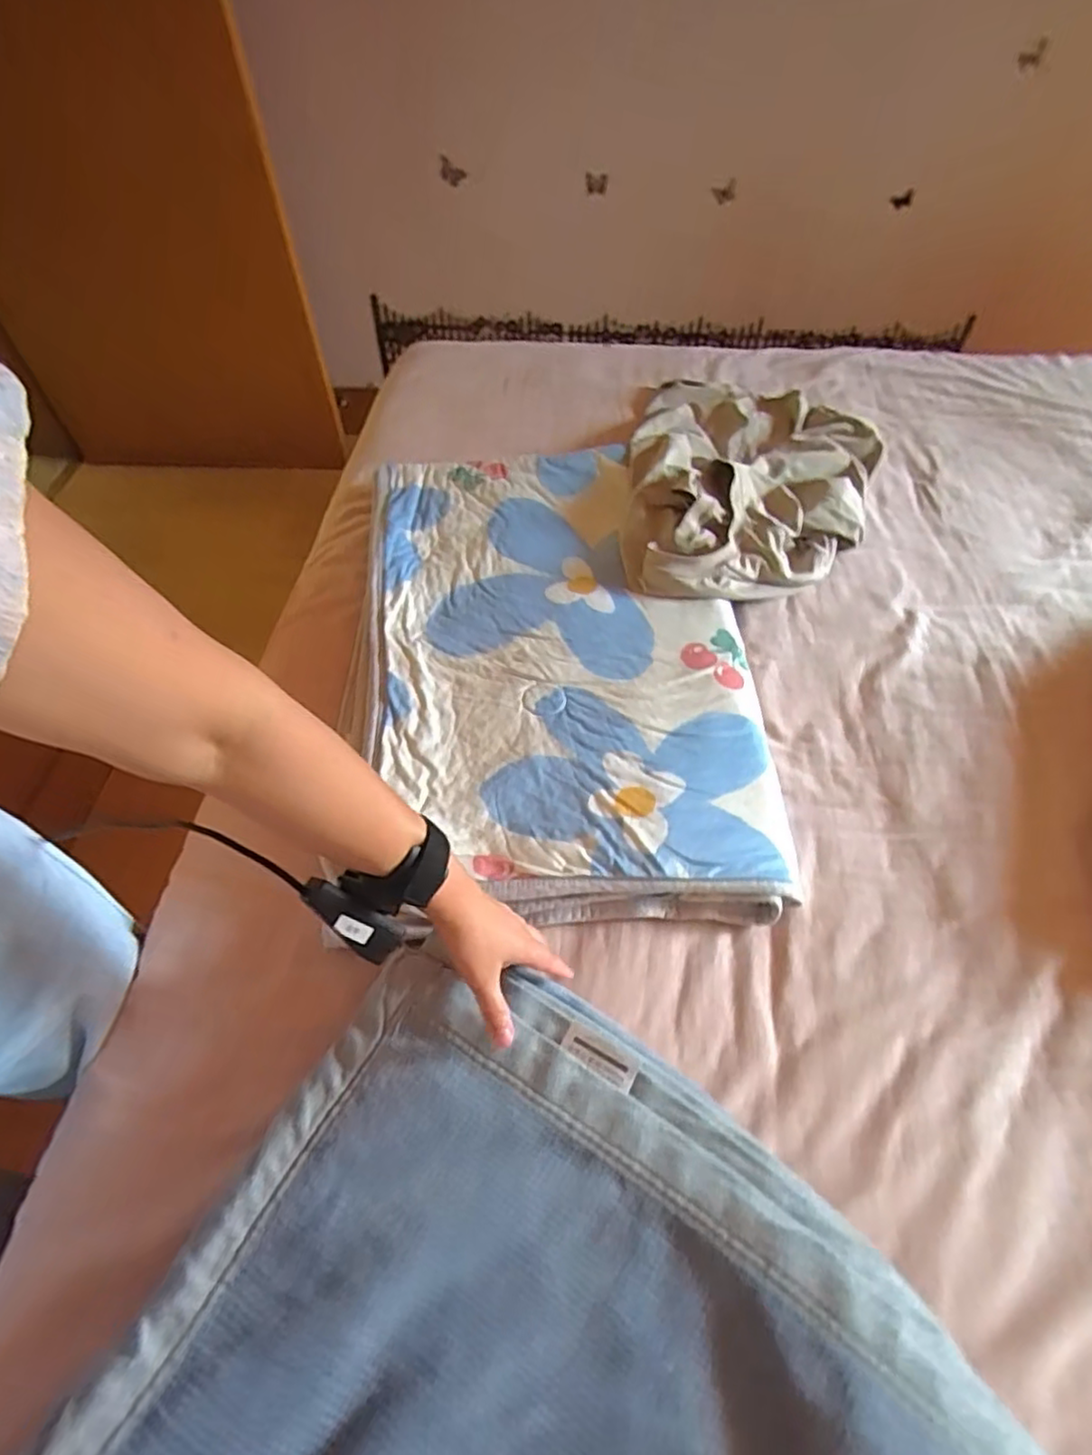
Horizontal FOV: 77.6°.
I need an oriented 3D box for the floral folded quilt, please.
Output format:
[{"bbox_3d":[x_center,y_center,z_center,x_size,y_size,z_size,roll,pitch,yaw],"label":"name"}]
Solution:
[{"bbox_3d":[-0.001,-0.095,0.812,0.431,0.065,0.669,-4,54,-1],"label":"floral folded quilt"}]

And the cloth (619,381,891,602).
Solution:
[{"bbox_3d":[0.296,-0.356,0.984,0.354,0.085,0.532,10,55,9],"label":"cloth"}]

